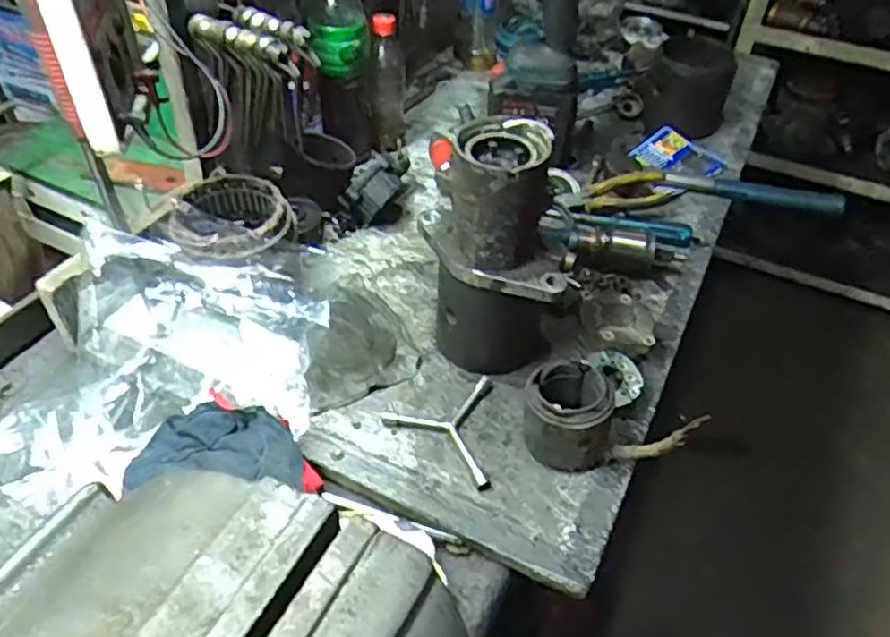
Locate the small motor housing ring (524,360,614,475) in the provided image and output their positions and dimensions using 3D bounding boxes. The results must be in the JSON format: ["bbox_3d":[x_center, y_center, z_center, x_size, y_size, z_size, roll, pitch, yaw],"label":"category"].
[{"bbox_3d":[0.117,0.092,0.648,0.080,0.085,0.076,2,45,-2],"label":"small motor housing ring"}]

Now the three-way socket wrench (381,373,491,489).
[{"bbox_3d":[0.019,0.101,0.685,0.128,0.012,0.106,33,52,26],"label":"three-way socket wrench"}]

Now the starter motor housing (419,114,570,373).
[{"bbox_3d":[0.051,-0.059,0.673,0.144,0.251,0.115,6,45,2],"label":"starter motor housing"}]

